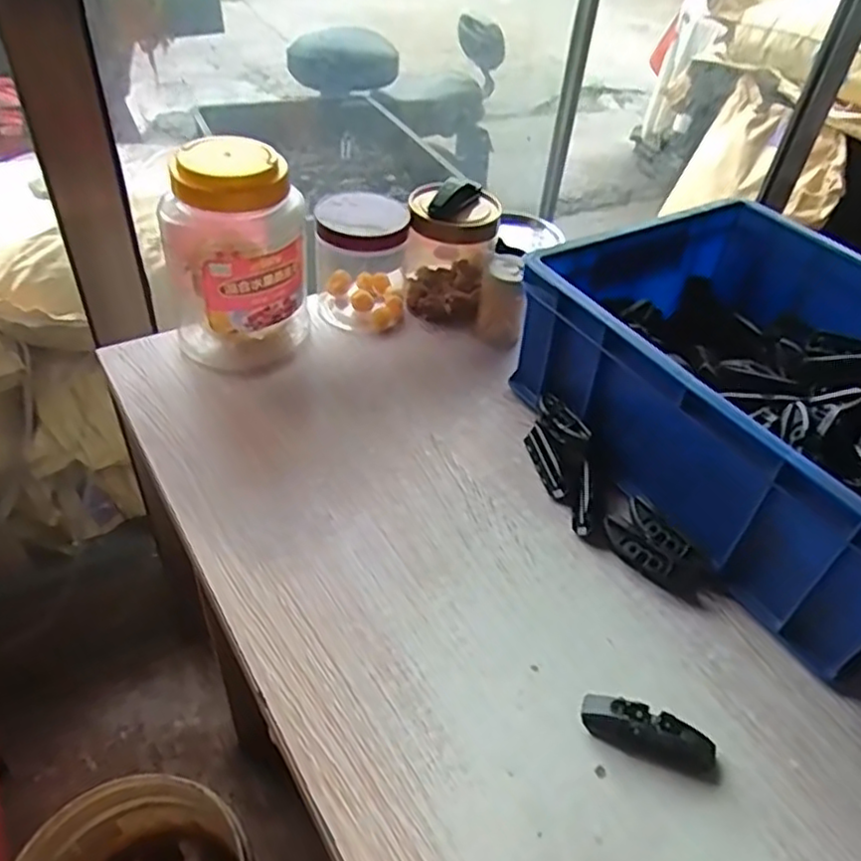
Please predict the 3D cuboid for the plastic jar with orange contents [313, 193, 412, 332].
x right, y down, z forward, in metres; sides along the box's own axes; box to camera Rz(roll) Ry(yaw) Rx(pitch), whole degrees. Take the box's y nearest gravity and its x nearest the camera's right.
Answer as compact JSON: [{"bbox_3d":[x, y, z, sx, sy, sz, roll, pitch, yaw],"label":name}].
[{"bbox_3d":[-0.066,-0.152,0.645,0.081,0.110,0.082,1,44,-5],"label":"plastic jar with orange contents"}]

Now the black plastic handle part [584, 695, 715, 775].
[{"bbox_3d":[0.122,0.169,0.380,0.073,0.019,0.020,16,44,11],"label":"black plastic handle part"}]

